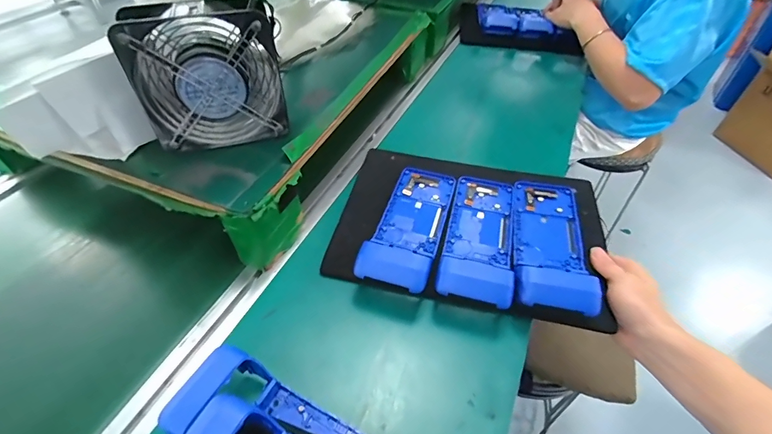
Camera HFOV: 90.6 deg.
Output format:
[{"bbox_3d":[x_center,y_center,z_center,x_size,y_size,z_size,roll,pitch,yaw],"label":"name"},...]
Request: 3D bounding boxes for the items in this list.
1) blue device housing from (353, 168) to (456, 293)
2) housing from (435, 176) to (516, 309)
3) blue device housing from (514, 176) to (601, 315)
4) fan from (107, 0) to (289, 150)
[{"bbox_3d":[0.033,0.007,0.493,0.081,0.036,0.223,13,34,10],"label":"blue device housing"},{"bbox_3d":[0.120,0.021,0.485,0.082,0.034,0.224,12,35,10],"label":"housing"},{"bbox_3d":[0.206,0.023,0.481,0.083,0.034,0.235,13,36,10],"label":"blue device housing"},{"bbox_3d":[-0.195,-0.158,0.429,0.147,0.142,0.052,-12,49,-12],"label":"fan"}]

